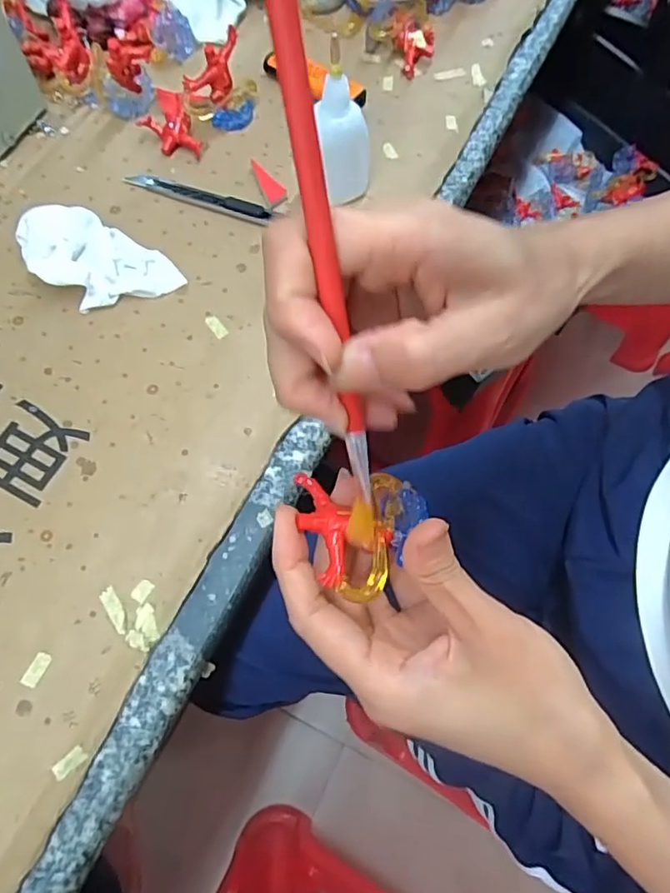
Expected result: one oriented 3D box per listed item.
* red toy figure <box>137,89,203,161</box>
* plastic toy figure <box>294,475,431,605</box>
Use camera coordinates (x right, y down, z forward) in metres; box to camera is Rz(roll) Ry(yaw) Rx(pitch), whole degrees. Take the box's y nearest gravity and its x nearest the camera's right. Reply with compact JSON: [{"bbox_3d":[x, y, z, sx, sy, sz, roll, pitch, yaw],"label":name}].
[{"bbox_3d":[-0.119,-0.231,0.398,0.033,0.017,0.064,-20,71,-9],"label":"red toy figure"},{"bbox_3d":[0.013,0.034,0.230,0.051,0.018,0.052,-6,69,-4],"label":"plastic toy figure"}]

